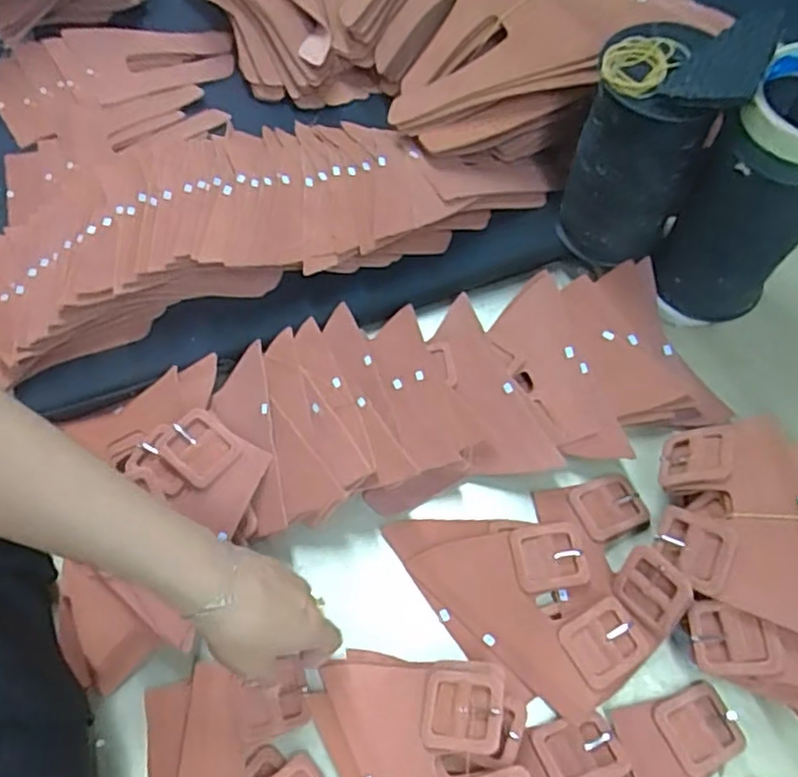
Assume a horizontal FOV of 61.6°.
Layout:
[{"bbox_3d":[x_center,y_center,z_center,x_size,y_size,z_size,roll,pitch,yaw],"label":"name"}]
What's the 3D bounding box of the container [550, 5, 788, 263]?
[{"bbox_3d":[0.196,-0.188,0.532,0.098,0.178,0.094,-2,61,3],"label":"container"}]

